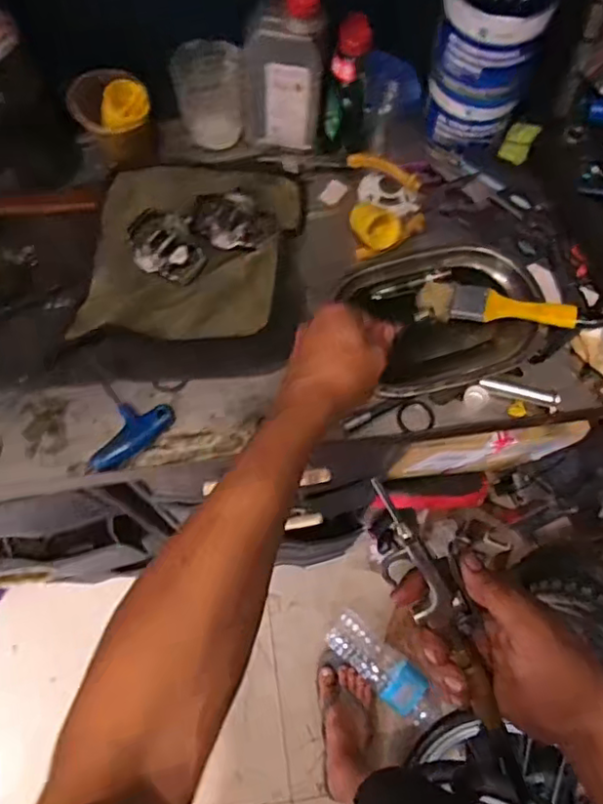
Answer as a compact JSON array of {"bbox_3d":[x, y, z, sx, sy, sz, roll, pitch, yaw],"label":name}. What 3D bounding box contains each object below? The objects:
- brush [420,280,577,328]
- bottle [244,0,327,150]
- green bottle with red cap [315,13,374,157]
[{"bbox_3d":[0.192,-0.095,0.614,0.152,0.015,0.035,11,70,18],"label":"brush"},{"bbox_3d":[-0.018,-0.329,0.636,0.075,0.185,0.046,9,70,3],"label":"bottle"},{"bbox_3d":[0.044,-0.315,0.638,0.049,0.157,0.034,10,70,3],"label":"green bottle with red cap"}]

